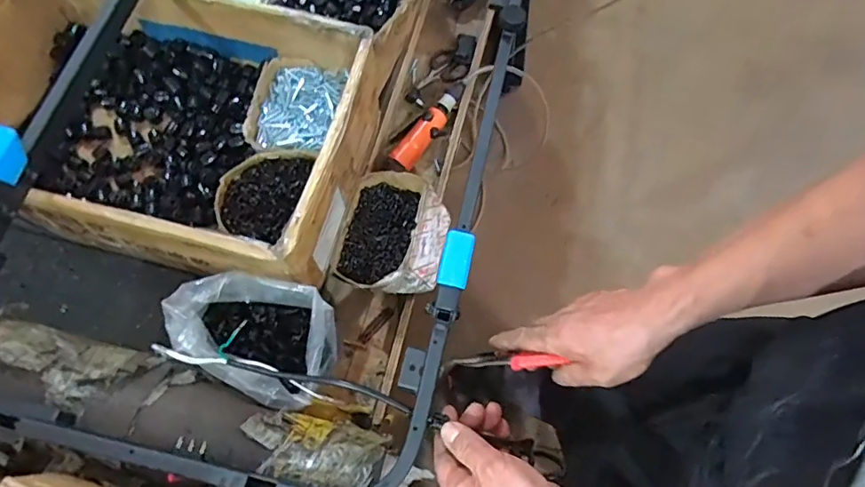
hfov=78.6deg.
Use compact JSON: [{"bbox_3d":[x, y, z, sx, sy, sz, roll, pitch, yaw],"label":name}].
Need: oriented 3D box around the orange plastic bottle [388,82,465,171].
[{"bbox_3d":[-0.004,-0.195,0.868,0.051,0.040,0.187,39,73,12],"label":"orange plastic bottle"}]

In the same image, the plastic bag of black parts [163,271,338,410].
[{"bbox_3d":[-0.199,0.103,0.617,0.176,0.111,0.125,26,71,8],"label":"plastic bag of black parts"}]

